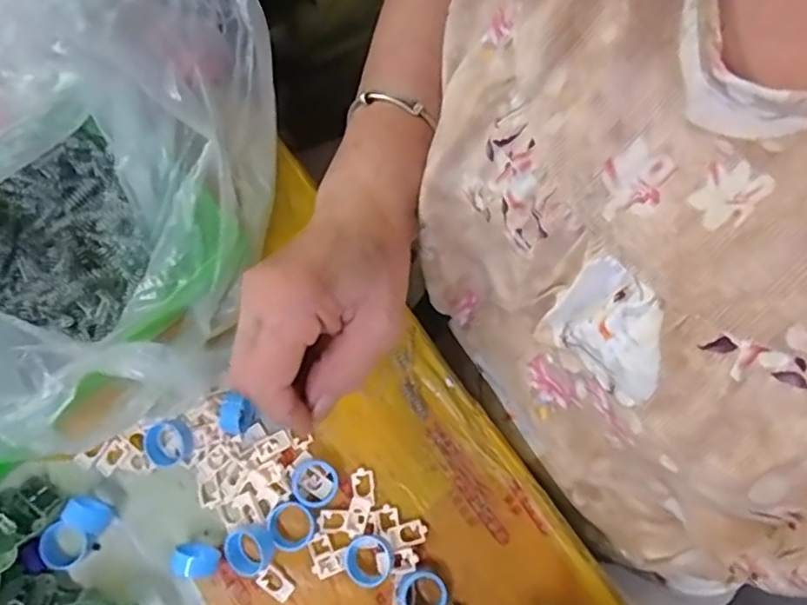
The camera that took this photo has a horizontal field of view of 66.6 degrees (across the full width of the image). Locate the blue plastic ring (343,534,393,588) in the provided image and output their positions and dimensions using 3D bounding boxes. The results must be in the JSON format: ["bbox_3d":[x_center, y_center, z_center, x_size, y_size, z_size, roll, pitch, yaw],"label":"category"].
[{"bbox_3d":[-0.020,0.146,0.350,0.027,0.009,0.027,0,79,1],"label":"blue plastic ring"}]

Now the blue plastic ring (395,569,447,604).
[{"bbox_3d":[0.010,0.166,0.348,0.027,0.010,0.028,0,79,1],"label":"blue plastic ring"}]

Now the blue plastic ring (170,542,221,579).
[{"bbox_3d":[-0.116,0.145,0.346,0.024,0.030,0.012,8,79,2],"label":"blue plastic ring"}]

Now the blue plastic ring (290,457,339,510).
[{"bbox_3d":[-0.052,0.105,0.359,0.026,0.008,0.027,0,79,1],"label":"blue plastic ring"}]

